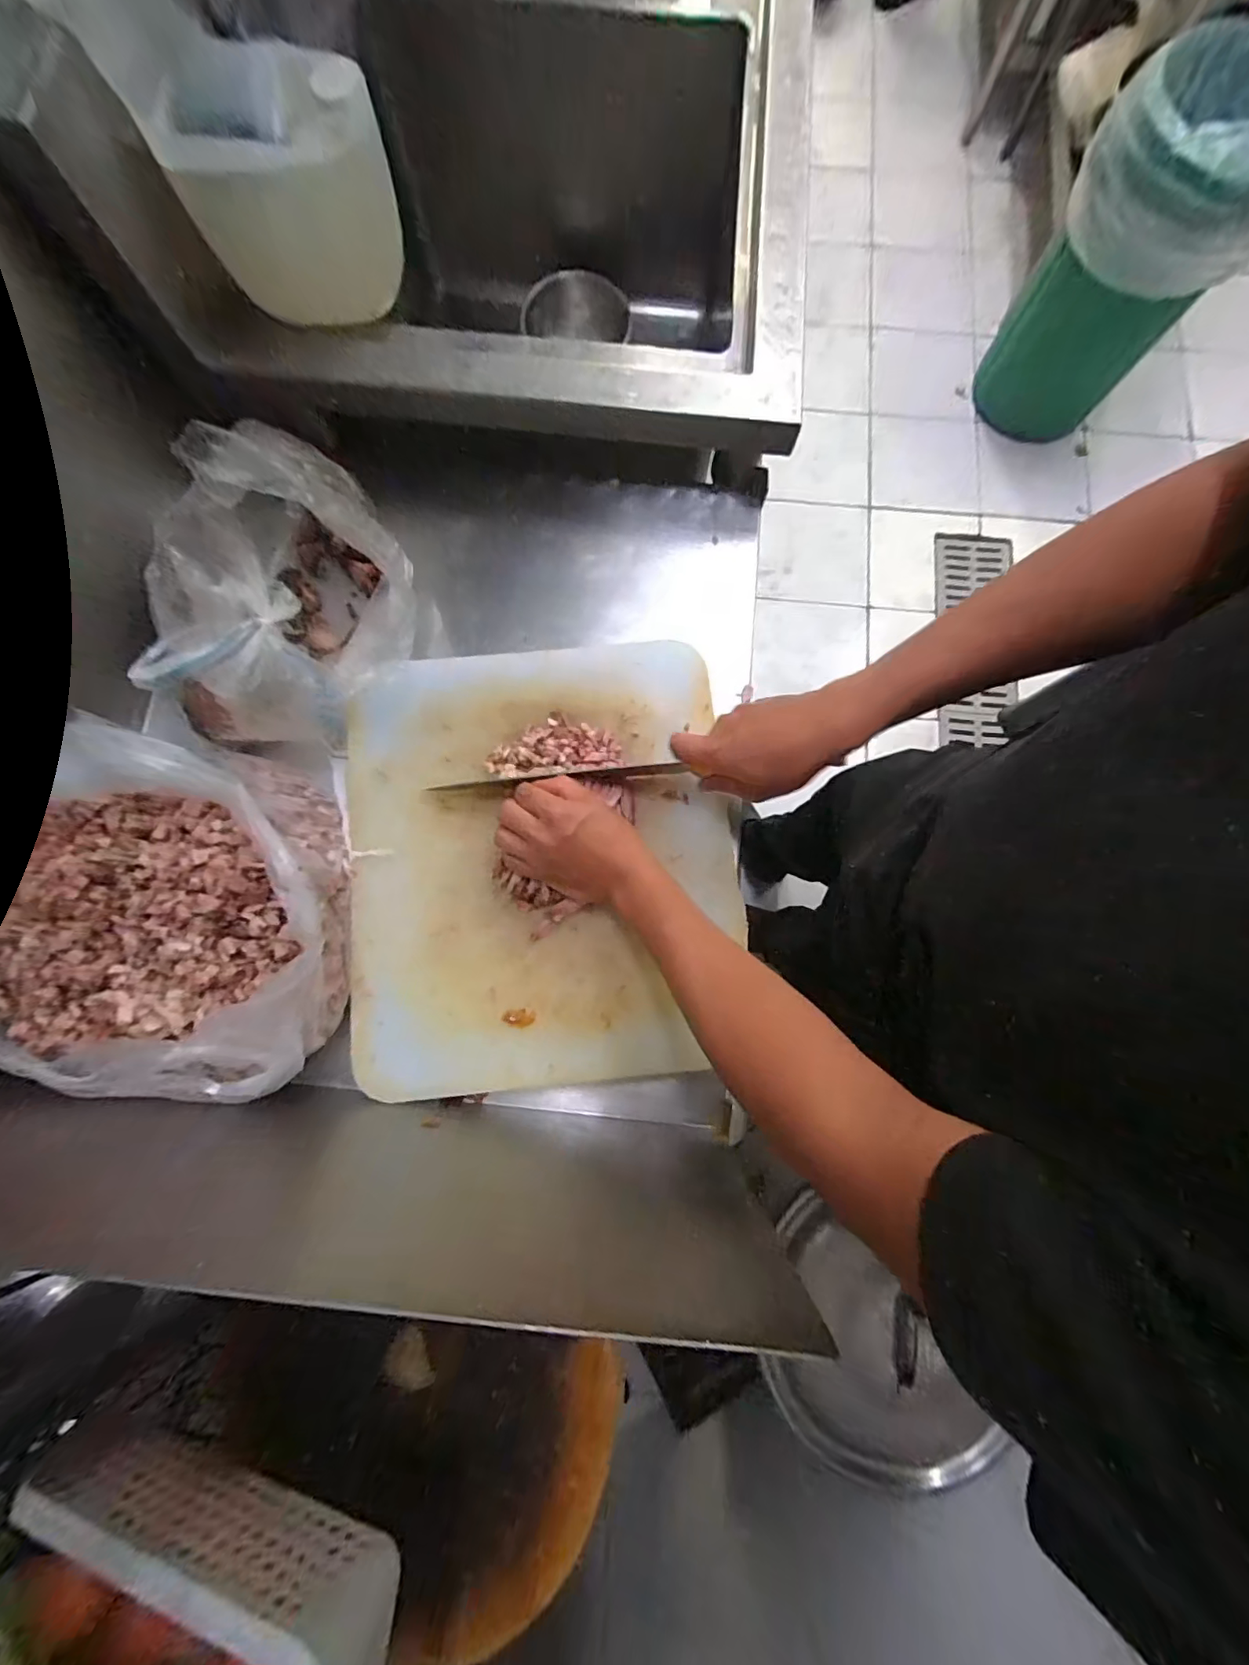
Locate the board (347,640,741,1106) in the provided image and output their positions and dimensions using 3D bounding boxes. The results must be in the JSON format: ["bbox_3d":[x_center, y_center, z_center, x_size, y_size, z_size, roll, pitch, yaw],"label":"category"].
[{"bbox_3d":[-0.073,0.018,0.475,0.340,0.020,0.384,-6,80,-1],"label":"board"}]

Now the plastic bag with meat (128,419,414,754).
[{"bbox_3d":[-0.292,-0.198,0.470,0.186,0.152,0.186,-13,80,-3],"label":"plastic bag with meat"}]

